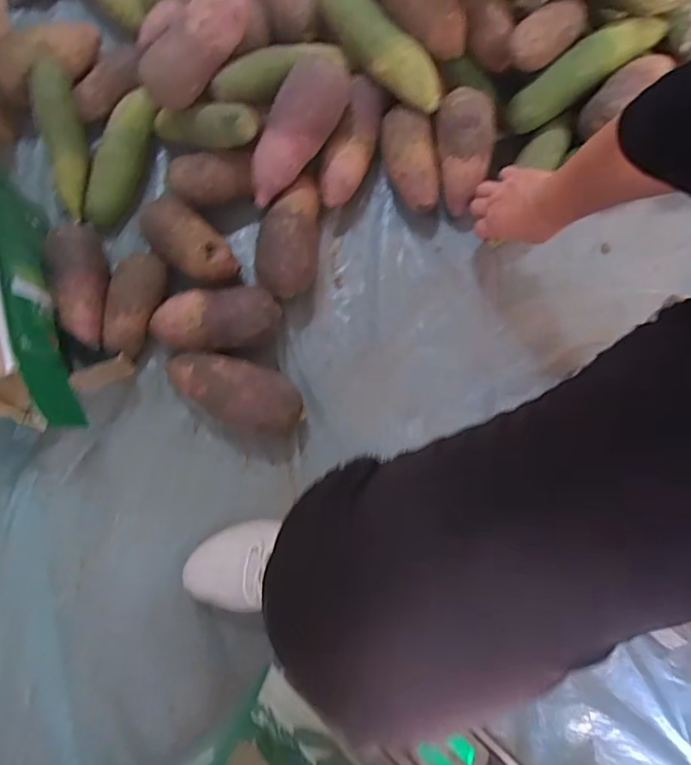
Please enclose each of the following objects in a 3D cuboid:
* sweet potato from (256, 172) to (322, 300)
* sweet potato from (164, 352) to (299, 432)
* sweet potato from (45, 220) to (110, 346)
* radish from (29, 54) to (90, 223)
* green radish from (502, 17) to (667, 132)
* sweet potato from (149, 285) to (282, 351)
[{"bbox_3d":[-0.071,-0.188,0.676,0.076,0.077,0.158,1,79,-1],"label":"sweet potato"},{"bbox_3d":[-0.133,0.010,0.633,0.163,0.065,0.077,16,79,2],"label":"sweet potato"},{"bbox_3d":[-0.323,-0.119,0.652,0.068,0.059,0.153,-20,80,-5],"label":"sweet potato"},{"bbox_3d":[-0.360,-0.312,0.673,0.047,0.044,0.197,-6,102,-2],"label":"radish"},{"bbox_3d":[0.304,-0.396,0.666,0.218,0.051,0.052,-34,81,-7],"label":"green radish"},{"bbox_3d":[-0.160,-0.075,0.648,0.159,0.066,0.071,-6,79,-2],"label":"sweet potato"}]

